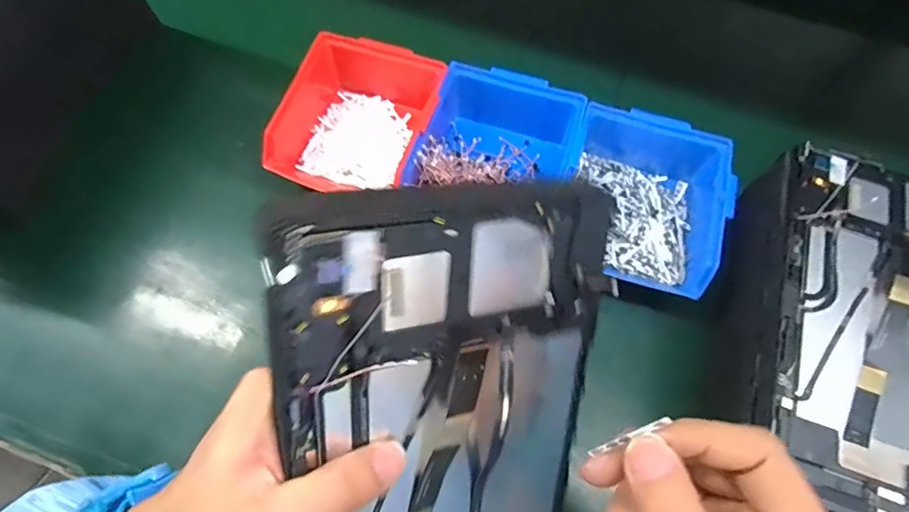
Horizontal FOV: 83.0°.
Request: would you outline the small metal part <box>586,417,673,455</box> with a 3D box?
[{"bbox_3d":[0.068,0.071,0.200,0.004,0.036,0.004,7,52,-51],"label":"small metal part"}]

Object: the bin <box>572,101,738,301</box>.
[{"bbox_3d":[0.151,-0.046,0.422,0.122,0.064,0.144,16,64,4],"label":"bin"}]

